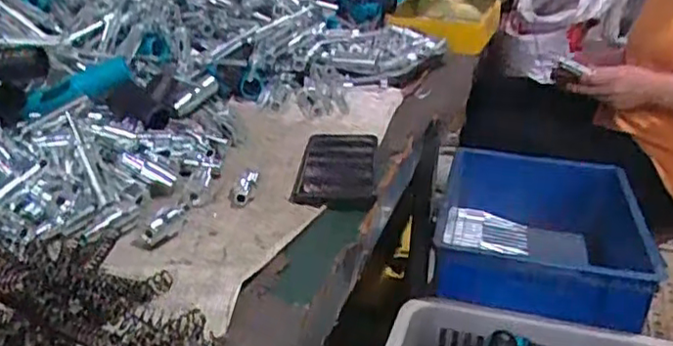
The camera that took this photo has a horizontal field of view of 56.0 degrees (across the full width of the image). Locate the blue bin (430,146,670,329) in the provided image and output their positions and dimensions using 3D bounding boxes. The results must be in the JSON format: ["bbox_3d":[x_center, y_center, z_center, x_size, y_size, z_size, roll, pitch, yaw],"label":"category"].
[{"bbox_3d":[0.323,0.128,1.045,0.312,0.184,0.409,9,24,13],"label":"blue bin"}]

